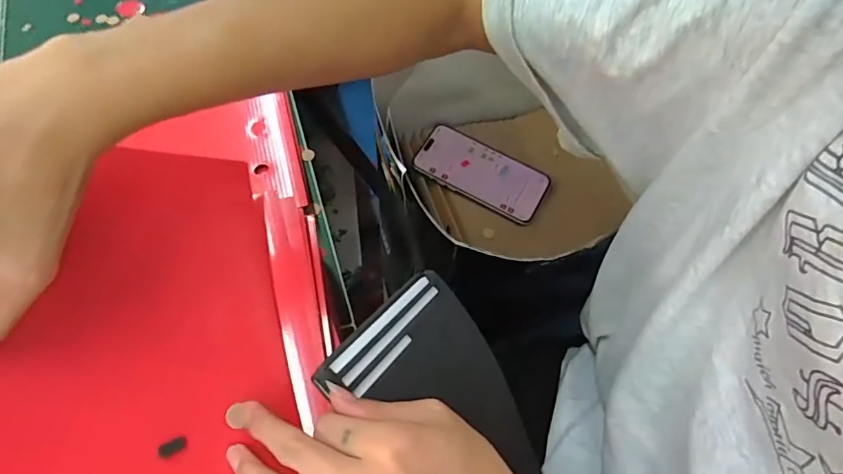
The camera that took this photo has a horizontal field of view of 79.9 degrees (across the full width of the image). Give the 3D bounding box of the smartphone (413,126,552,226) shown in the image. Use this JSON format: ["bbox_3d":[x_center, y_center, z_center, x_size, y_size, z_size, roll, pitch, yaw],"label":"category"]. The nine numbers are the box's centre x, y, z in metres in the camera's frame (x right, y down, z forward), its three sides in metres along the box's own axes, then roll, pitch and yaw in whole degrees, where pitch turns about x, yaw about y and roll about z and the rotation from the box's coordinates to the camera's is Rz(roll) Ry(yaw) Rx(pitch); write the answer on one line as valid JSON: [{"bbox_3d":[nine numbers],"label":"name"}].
[{"bbox_3d":[0.074,-0.079,0.607,0.158,0.014,0.078,28,65,12],"label":"smartphone"}]

